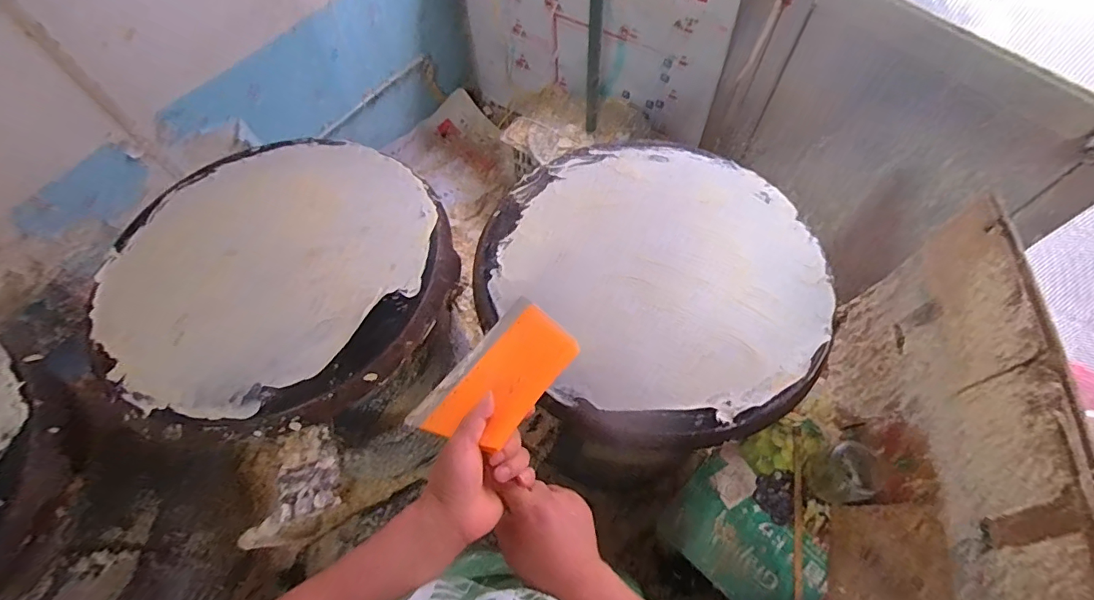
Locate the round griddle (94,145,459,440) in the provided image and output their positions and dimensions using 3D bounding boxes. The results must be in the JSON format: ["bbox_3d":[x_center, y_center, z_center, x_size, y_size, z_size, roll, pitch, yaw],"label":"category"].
[{"bbox_3d":[-0.491,-0.067,0.896,0.601,0.056,0.613,0,61,1],"label":"round griddle"}]

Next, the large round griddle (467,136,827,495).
[{"bbox_3d":[0.197,-0.045,0.898,0.598,0.108,0.612,0,61,1],"label":"large round griddle"}]

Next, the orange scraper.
[{"bbox_3d":[-0.053,0.084,0.524,0.121,0.014,0.182,25,68,39],"label":"orange scraper"}]

